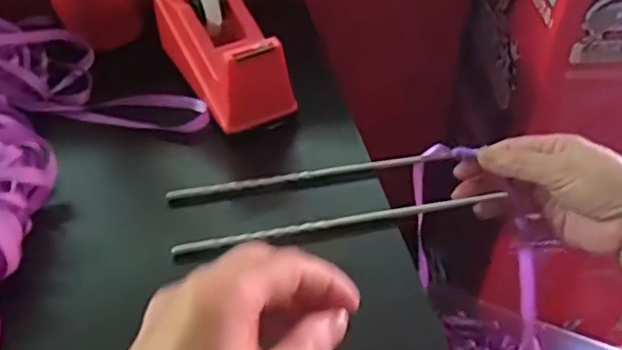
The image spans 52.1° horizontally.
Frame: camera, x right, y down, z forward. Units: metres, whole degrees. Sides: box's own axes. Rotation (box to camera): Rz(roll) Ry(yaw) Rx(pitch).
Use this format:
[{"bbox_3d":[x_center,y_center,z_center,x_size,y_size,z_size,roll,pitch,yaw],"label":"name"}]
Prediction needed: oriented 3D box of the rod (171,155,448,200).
[{"bbox_3d":[0.000,0.001,0.450,0.198,0.011,0.011,-8,44,-7],"label":"rod"}]

